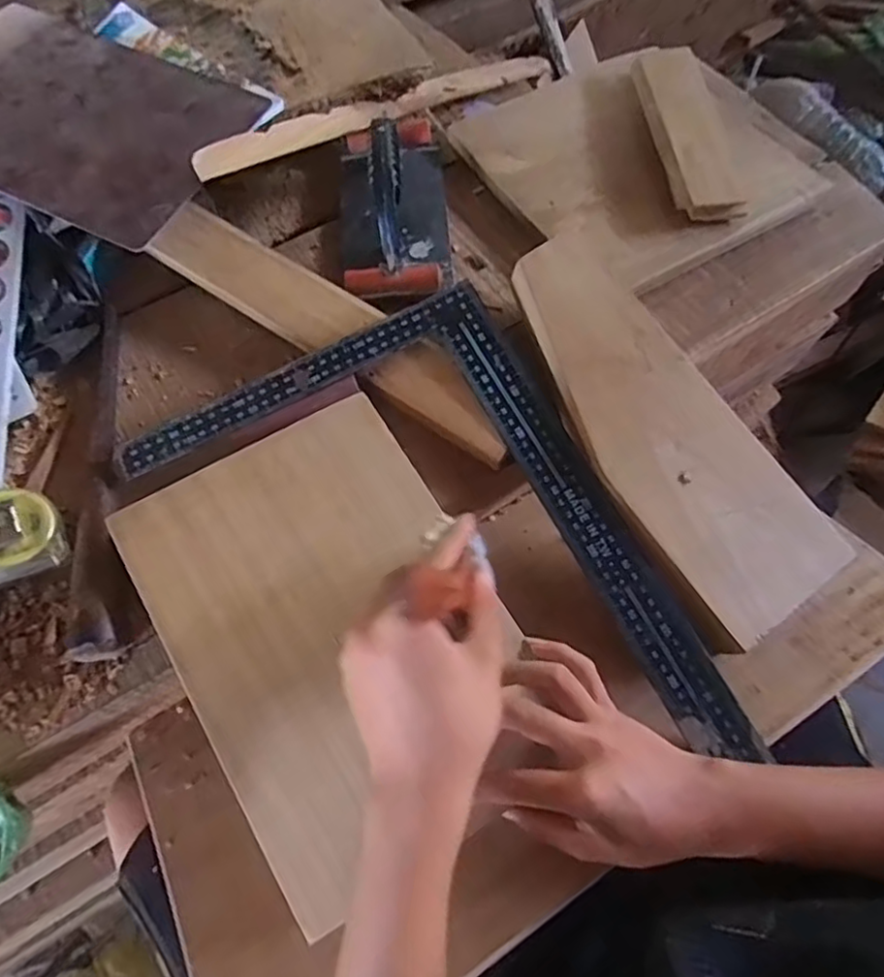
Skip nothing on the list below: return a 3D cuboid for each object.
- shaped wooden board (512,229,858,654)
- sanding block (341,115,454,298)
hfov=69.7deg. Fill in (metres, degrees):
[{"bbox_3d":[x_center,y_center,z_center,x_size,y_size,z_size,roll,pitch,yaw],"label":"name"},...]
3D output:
[{"bbox_3d":[0.151,-0.044,0.459,0.117,0.014,0.309,-34,80,-10],"label":"shaped wooden board"},{"bbox_3d":[-0.044,-0.262,0.554,0.093,0.062,0.212,-4,65,-1],"label":"sanding block"}]

